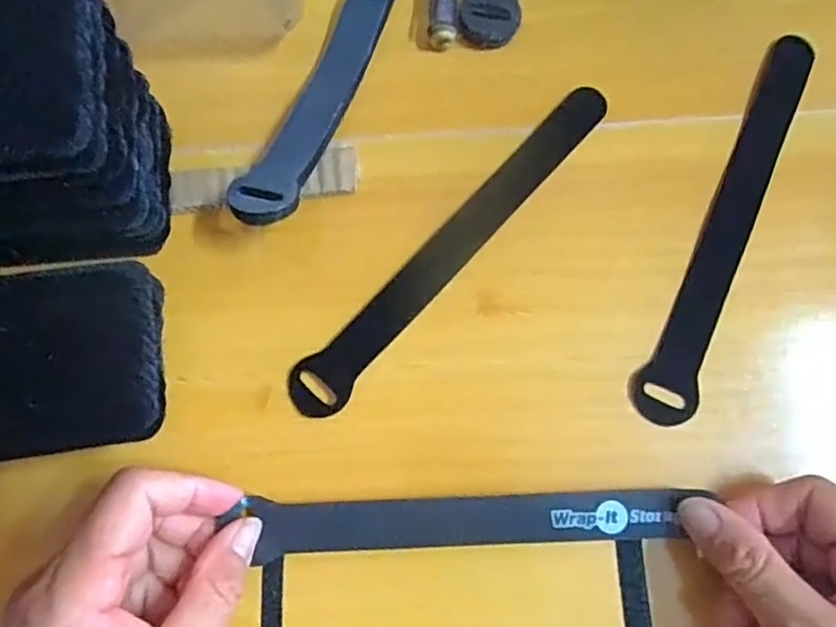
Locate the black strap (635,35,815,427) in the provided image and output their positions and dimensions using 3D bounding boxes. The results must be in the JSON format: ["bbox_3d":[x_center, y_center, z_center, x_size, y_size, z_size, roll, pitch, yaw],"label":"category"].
[{"bbox_3d":[0.143,-0.043,0.297,0.023,0.004,0.197,24,78,5],"label":"black strap"}]

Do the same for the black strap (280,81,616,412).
[{"bbox_3d":[0.017,-0.032,0.295,0.024,0.005,0.197,42,79,13],"label":"black strap"}]

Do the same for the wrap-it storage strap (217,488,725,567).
[{"bbox_3d":[0.018,0.084,0.261,0.177,0.010,0.020,-2,77,0],"label":"wrap-it storage strap"}]

